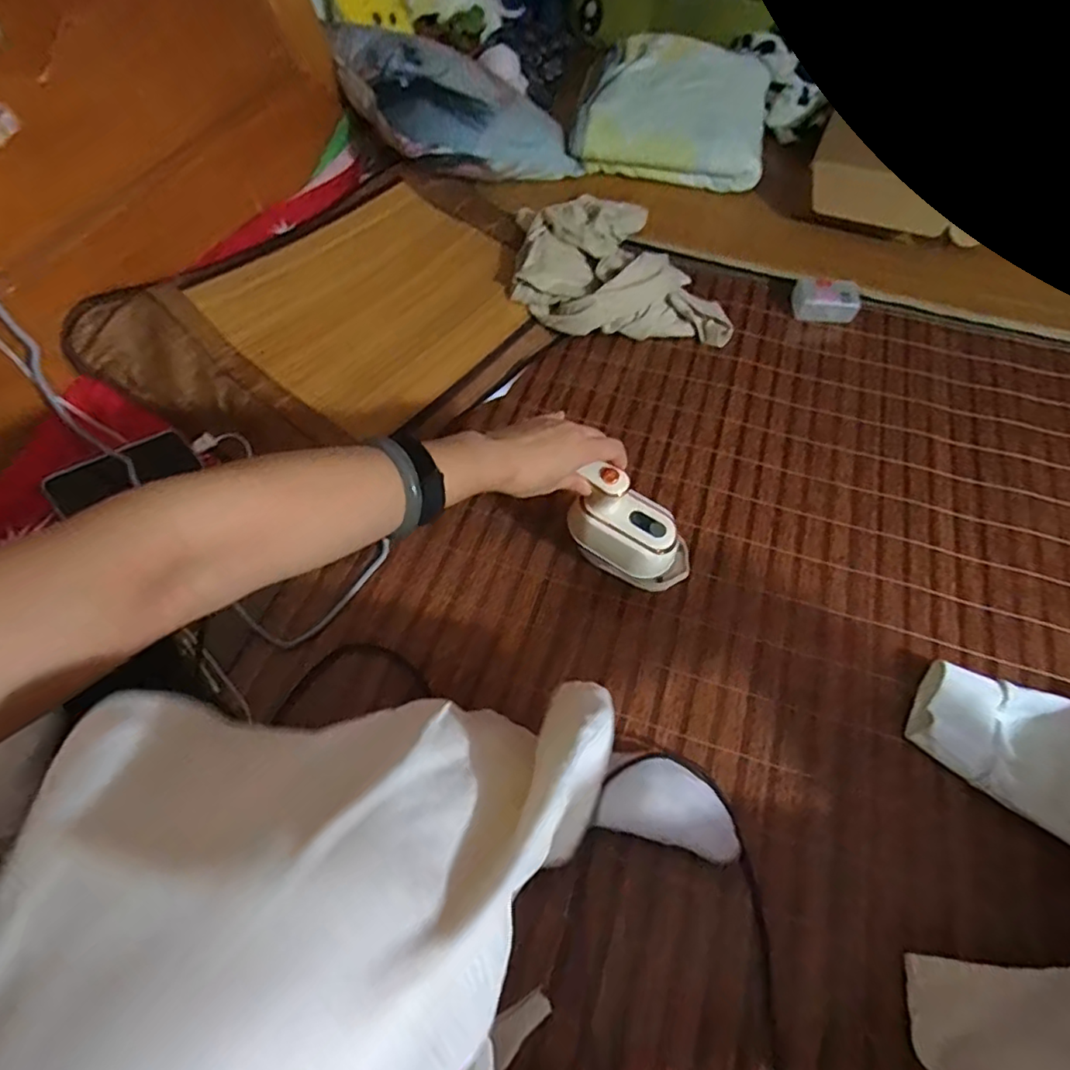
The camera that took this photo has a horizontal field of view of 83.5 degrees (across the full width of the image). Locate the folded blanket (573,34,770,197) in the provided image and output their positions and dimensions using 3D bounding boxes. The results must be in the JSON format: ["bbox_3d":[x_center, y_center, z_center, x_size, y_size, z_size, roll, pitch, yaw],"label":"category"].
[{"bbox_3d":[0.264,-0.798,1.129,0.338,0.096,0.395,10,58,5],"label":"folded blanket"}]

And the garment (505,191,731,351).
[{"bbox_3d":[0.131,-0.415,0.908,0.313,0.090,0.267,2,58,0],"label":"garment"}]

